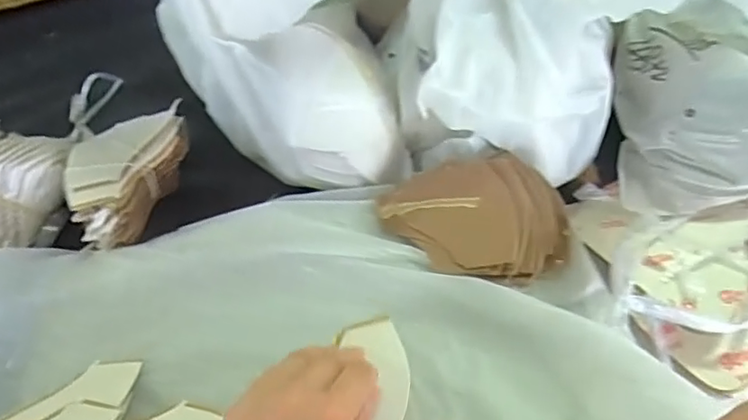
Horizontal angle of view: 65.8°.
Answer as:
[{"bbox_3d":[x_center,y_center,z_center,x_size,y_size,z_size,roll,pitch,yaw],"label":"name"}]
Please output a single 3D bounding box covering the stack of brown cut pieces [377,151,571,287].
[{"bbox_3d":[0.072,0.003,0.415,0.133,0.040,0.085,3,55,7],"label":"stack of brown cut pieces"}]

